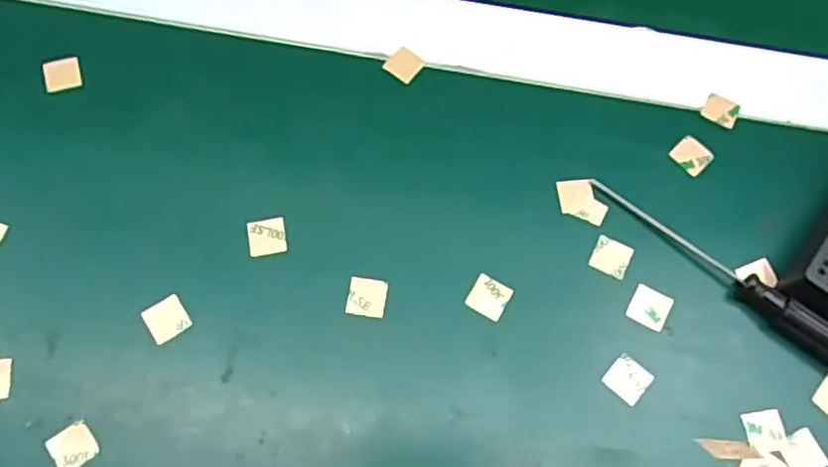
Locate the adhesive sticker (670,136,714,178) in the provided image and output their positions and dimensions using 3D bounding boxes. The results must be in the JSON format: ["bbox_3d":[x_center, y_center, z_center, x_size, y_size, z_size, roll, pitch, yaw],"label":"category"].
[{"bbox_3d":[0.127,-0.036,0.303,0.016,0.004,0.017,41,75,11],"label":"adhesive sticker"}]

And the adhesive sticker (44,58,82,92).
[{"bbox_3d":[-0.162,-0.073,0.306,0.015,0.004,0.015,-17,71,-8],"label":"adhesive sticker"}]

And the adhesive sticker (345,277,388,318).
[{"bbox_3d":[-0.019,0.026,0.275,0.016,0.004,0.016,8,66,1],"label":"adhesive sticker"}]

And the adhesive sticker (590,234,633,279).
[{"bbox_3d":[0.084,0.010,0.284,0.015,0.004,0.016,25,70,11],"label":"adhesive sticker"}]

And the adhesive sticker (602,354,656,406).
[{"bbox_3d":[0.086,0.058,0.265,0.016,0.004,0.016,40,73,12],"label":"adhesive sticker"}]

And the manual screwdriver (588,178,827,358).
[{"bbox_3d":[0.131,0.016,0.276,0.130,0.014,0.011,38,72,12],"label":"manual screwdriver"}]

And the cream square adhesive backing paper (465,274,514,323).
[{"bbox_3d":[0.031,0.026,0.277,0.016,0.004,0.016,30,72,7],"label":"cream square adhesive backing paper"}]

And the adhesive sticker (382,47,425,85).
[{"bbox_3d":[-0.004,-0.080,0.313,0.016,0.004,0.016,36,72,11],"label":"adhesive sticker"}]

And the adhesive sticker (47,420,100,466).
[{"bbox_3d":[-0.128,0.080,0.250,0.015,0.004,0.015,-34,78,-20],"label":"adhesive sticker"}]

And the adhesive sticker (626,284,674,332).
[{"bbox_3d":[0.098,0.031,0.277,0.015,0.004,0.016,27,73,9],"label":"adhesive sticker"}]

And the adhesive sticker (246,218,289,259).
[{"bbox_3d":[-0.062,0.002,0.283,0.016,0.004,0.017,-7,73,-9],"label":"adhesive sticker"}]

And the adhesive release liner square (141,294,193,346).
[{"bbox_3d":[-0.100,0.035,0.268,0.016,0.004,0.016,-32,81,-19],"label":"adhesive release liner square"}]

